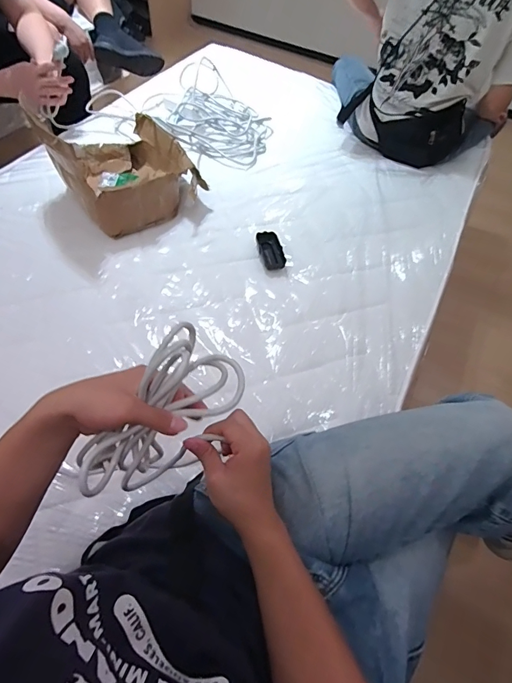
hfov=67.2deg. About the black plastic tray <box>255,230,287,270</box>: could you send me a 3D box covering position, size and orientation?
[{"bbox_3d":[0.035,-0.214,0.905,0.051,0.021,0.106,-11,57,-12],"label":"black plastic tray"}]

